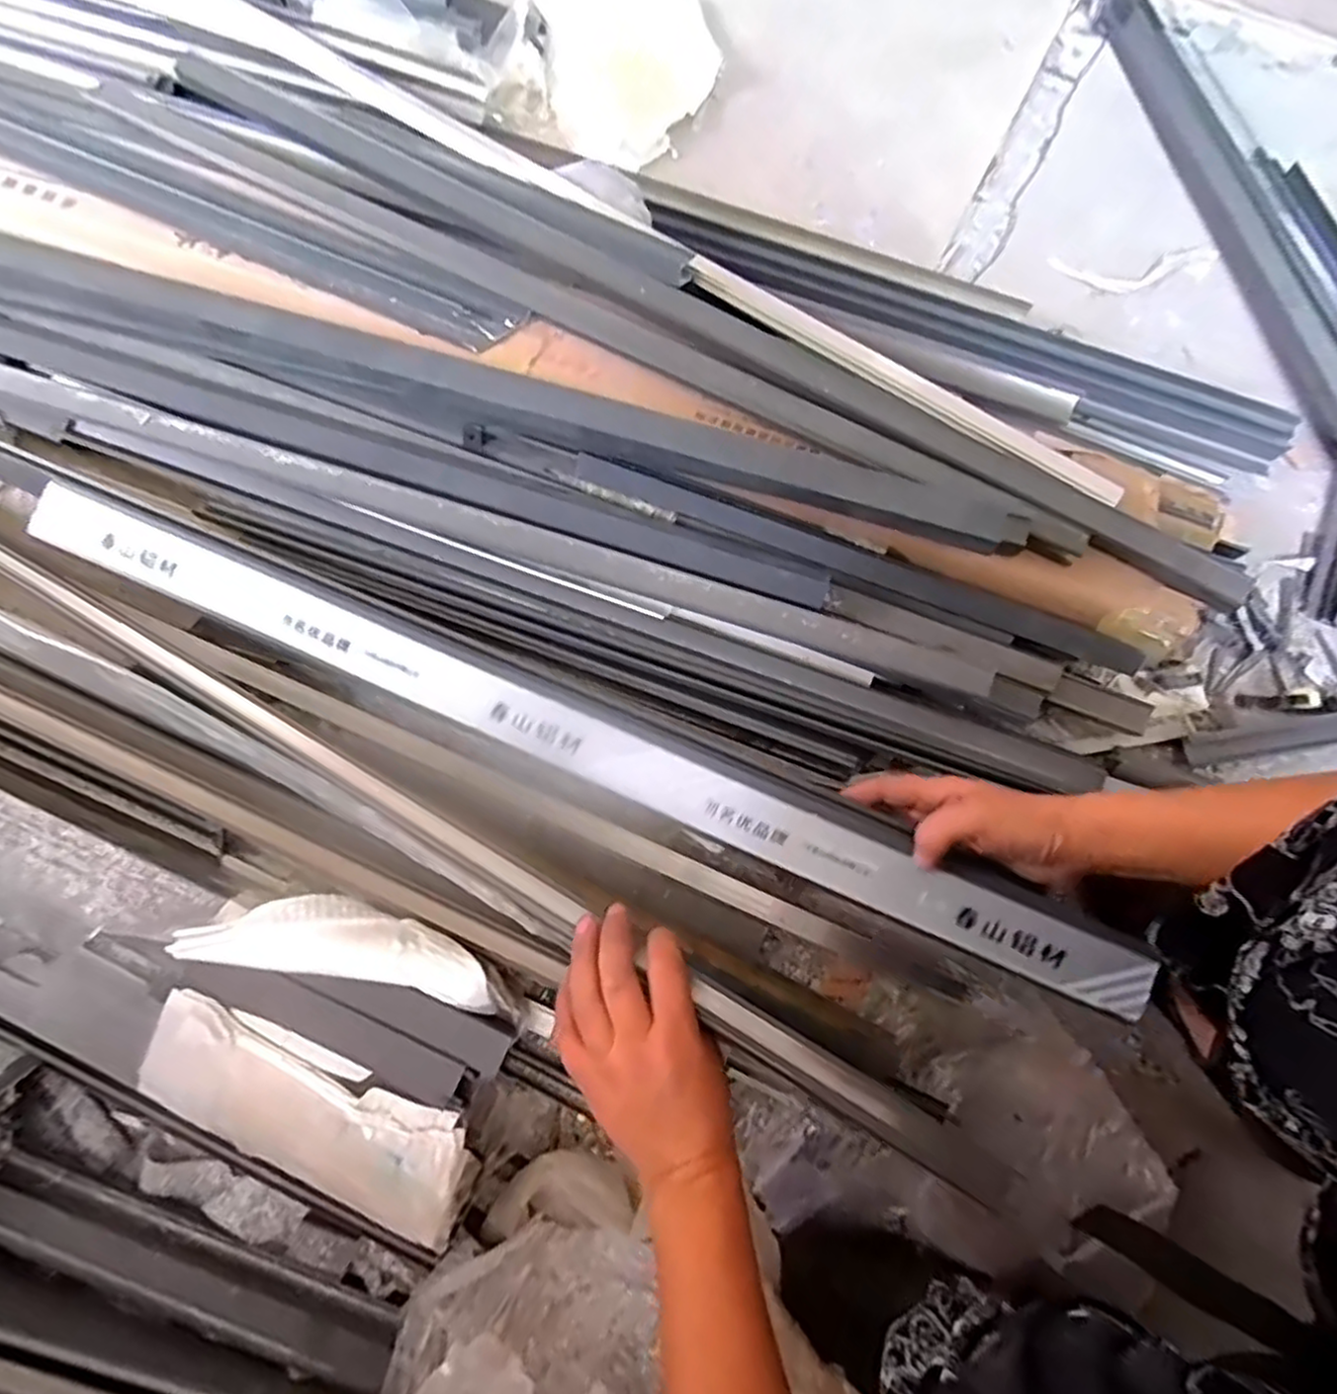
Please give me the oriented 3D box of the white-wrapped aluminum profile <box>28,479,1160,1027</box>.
[{"bbox_3d":[-0.093,0.017,0.500,0.847,0.013,0.049,23,77,8],"label":"white-wrapped aluminum profile"}]

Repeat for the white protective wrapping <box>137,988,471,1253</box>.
[{"bbox_3d":[-0.226,0.262,0.435,0.212,0.016,0.076,22,77,4],"label":"white protective wrapping"}]

